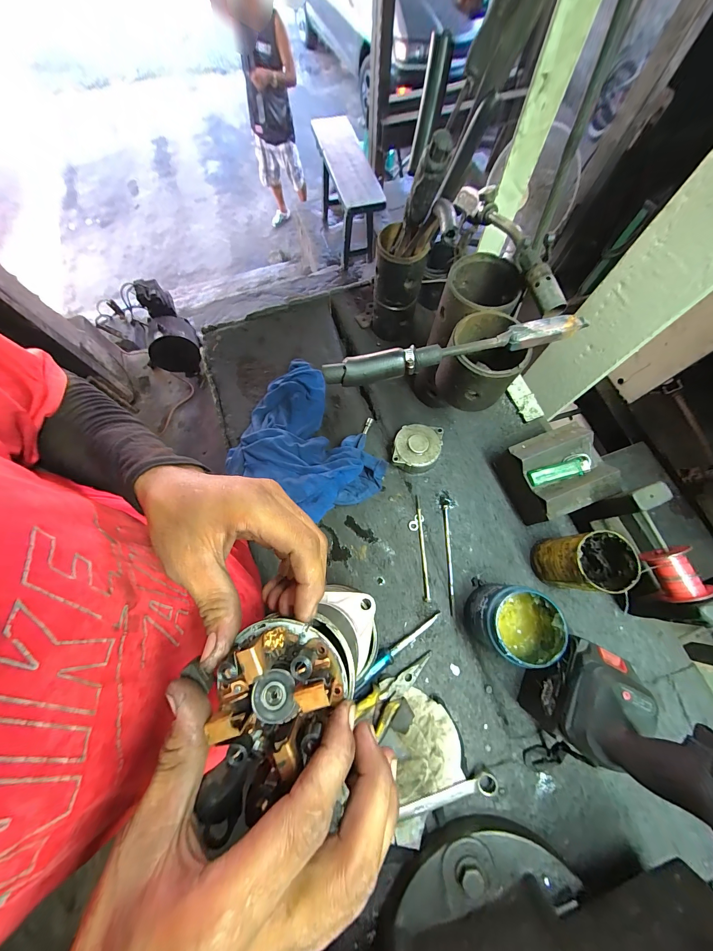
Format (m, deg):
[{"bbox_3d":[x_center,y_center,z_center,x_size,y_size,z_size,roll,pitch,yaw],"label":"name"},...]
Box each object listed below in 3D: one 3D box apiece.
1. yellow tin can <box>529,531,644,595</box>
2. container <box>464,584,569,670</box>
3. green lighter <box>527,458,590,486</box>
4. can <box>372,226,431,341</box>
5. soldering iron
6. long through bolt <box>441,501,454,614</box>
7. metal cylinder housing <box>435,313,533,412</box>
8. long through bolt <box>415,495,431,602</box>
[{"bbox_3d":[0.309,0.122,0.428,0.072,0.115,0.069,0,72,0],"label":"yellow tin can"},{"bbox_3d":[0.206,0.198,0.411,0.087,0.103,0.086,0,72,0],"label":"container"},{"bbox_3d":[0.292,-0.006,0.441,0.081,0.016,0.024,-15,72,-4],"label":"green lighter"},{"bbox_3d":[0.069,-0.326,0.536,0.075,0.171,0.069,0,72,0],"label":"can"},{"bbox_3d":[0.099,-0.131,0.328,0.268,0.032,0.025,-9,72,-3],"label":"soldering iron"},{"bbox_3d":[0.147,0.124,0.486,0.012,0.015,0.177,2,72,1],"label":"long through bolt"},{"bbox_3d":[0.148,-0.138,0.369,0.084,0.086,0.087,0,72,0],"label":"metal cylinder housing"},{"bbox_3d":[0.106,0.114,0.492,0.008,0.011,0.164,-2,72,0],"label":"long through bolt"}]

